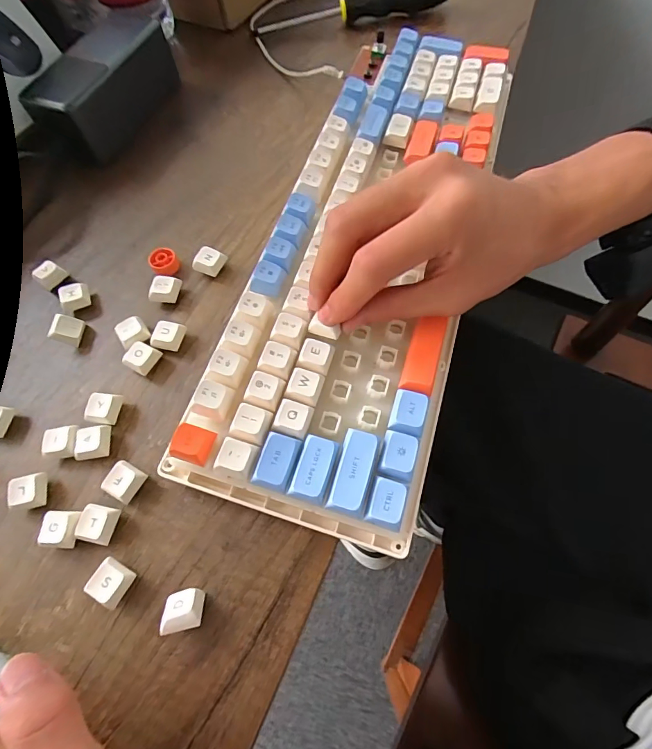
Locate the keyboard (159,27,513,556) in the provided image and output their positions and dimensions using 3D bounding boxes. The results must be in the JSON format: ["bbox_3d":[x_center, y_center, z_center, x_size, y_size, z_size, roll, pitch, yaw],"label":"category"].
[{"bbox_3d":[0.034,-0.103,0.275,0.124,0.031,0.385,14,67,8],"label":"keyboard"}]

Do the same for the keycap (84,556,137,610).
[{"bbox_3d":[-0.104,0.102,0.205,0.018,0.012,0.018,25,68,14],"label":"keycap"}]

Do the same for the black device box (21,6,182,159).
[{"bbox_3d":[-0.188,-0.245,0.357,0.067,0.052,0.133,23,68,14],"label":"black device box"}]

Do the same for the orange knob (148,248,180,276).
[{"bbox_3d":[-0.113,-0.078,0.293,0.018,0.010,0.020,-34,67,-12],"label":"orange knob"}]

